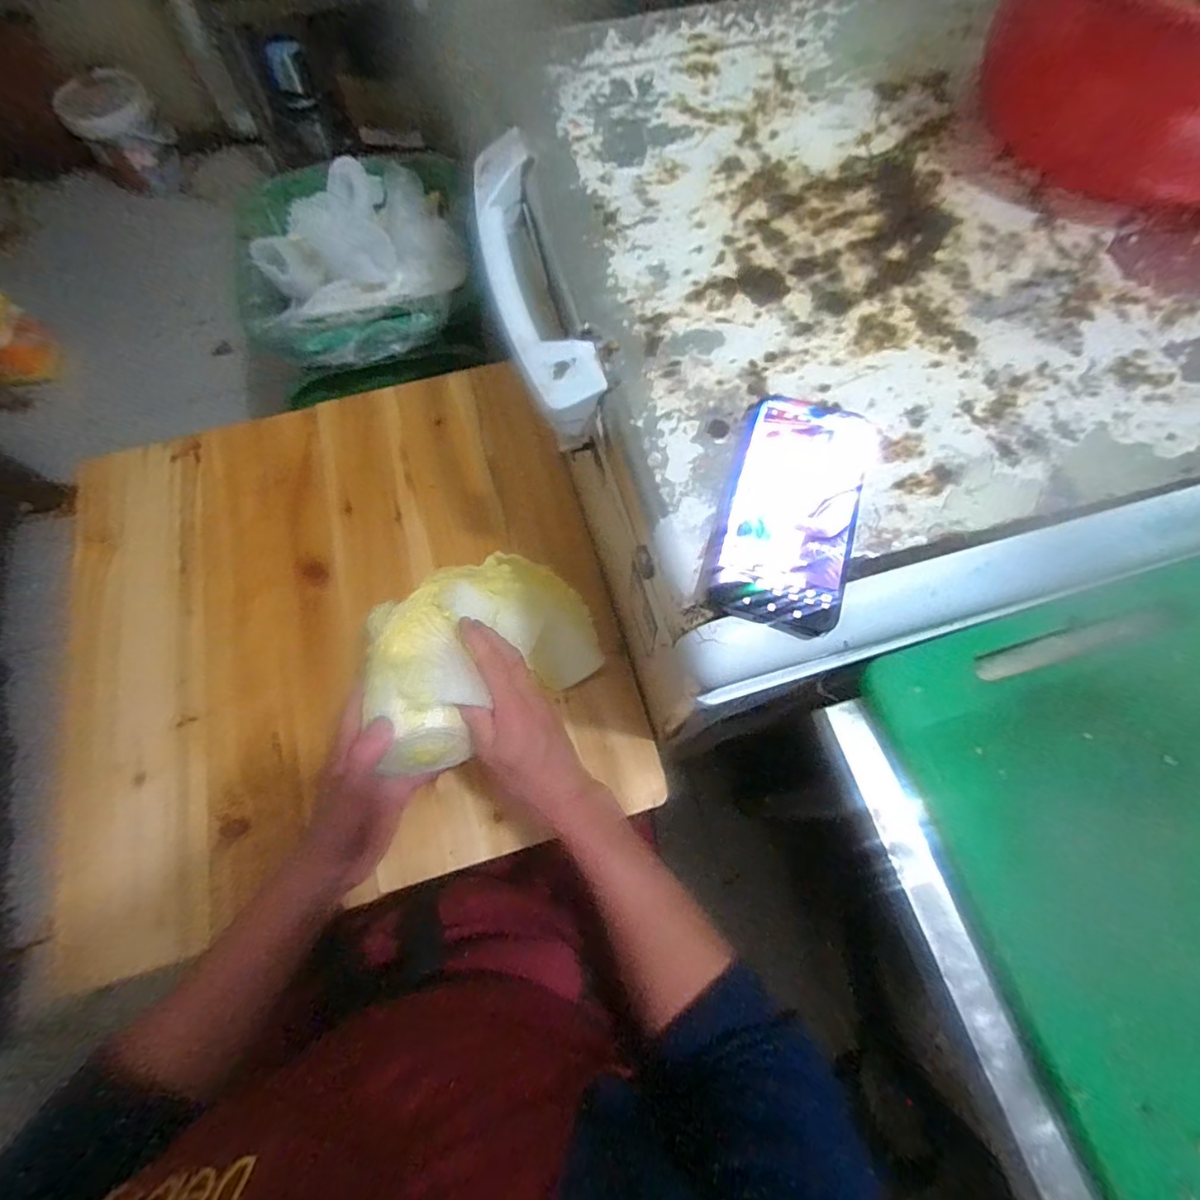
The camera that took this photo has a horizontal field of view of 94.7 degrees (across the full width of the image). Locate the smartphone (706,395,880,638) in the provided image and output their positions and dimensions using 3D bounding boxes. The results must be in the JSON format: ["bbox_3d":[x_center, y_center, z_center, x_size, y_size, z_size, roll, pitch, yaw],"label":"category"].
[{"bbox_3d":[0.122,-0.060,0.355,0.083,0.014,0.161,19,71,7],"label":"smartphone"}]

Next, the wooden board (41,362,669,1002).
[{"bbox_3d":[-0.361,0.017,0.749,0.732,0.050,0.705,-16,70,-5],"label":"wooden board"}]

